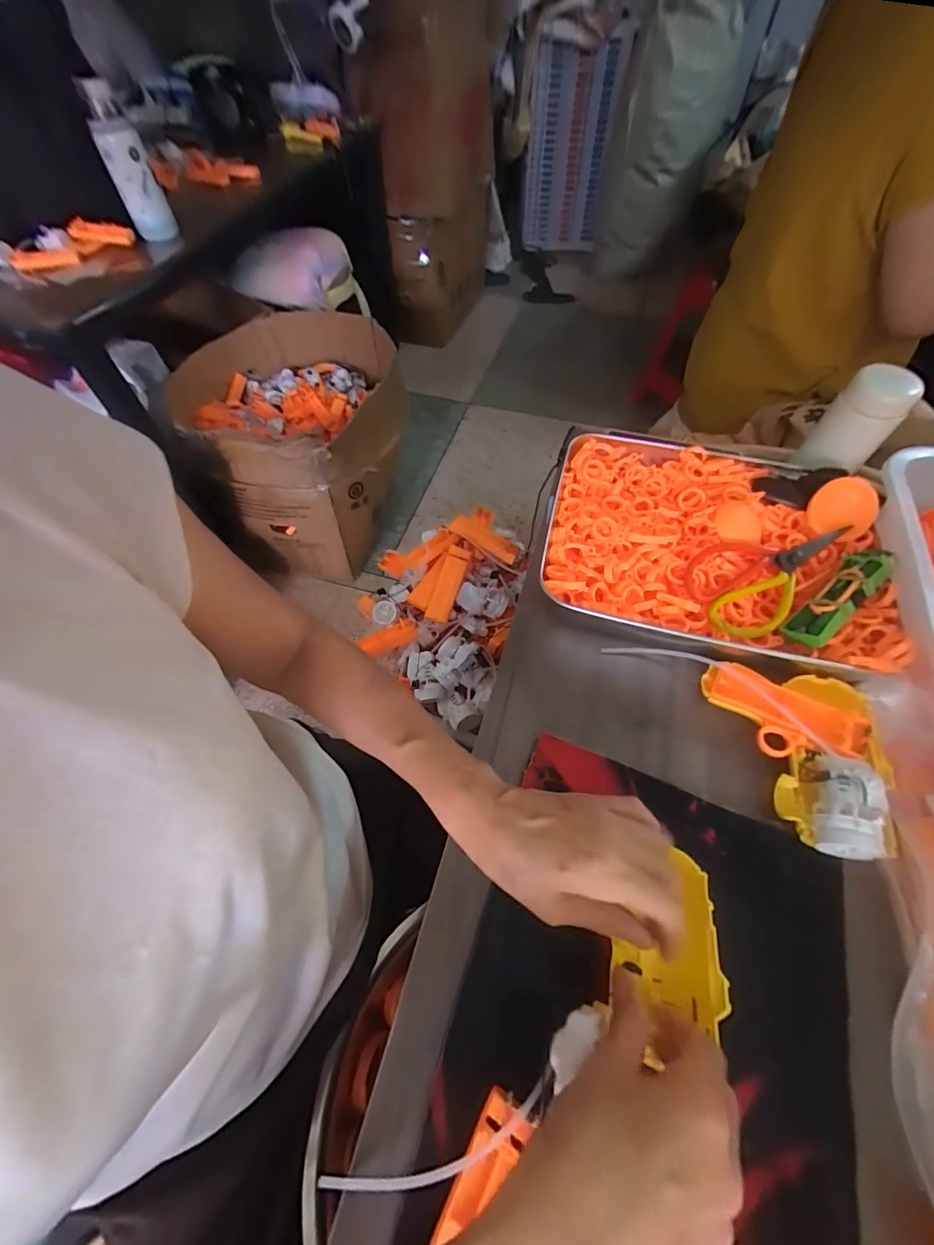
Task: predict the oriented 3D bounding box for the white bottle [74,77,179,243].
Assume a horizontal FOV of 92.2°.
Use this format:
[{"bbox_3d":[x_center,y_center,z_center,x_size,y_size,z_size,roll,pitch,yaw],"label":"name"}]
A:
[{"bbox_3d":[-0.658,-0.887,0.877,0.080,0.212,0.067,-25,61,-14],"label":"white bottle"}]

